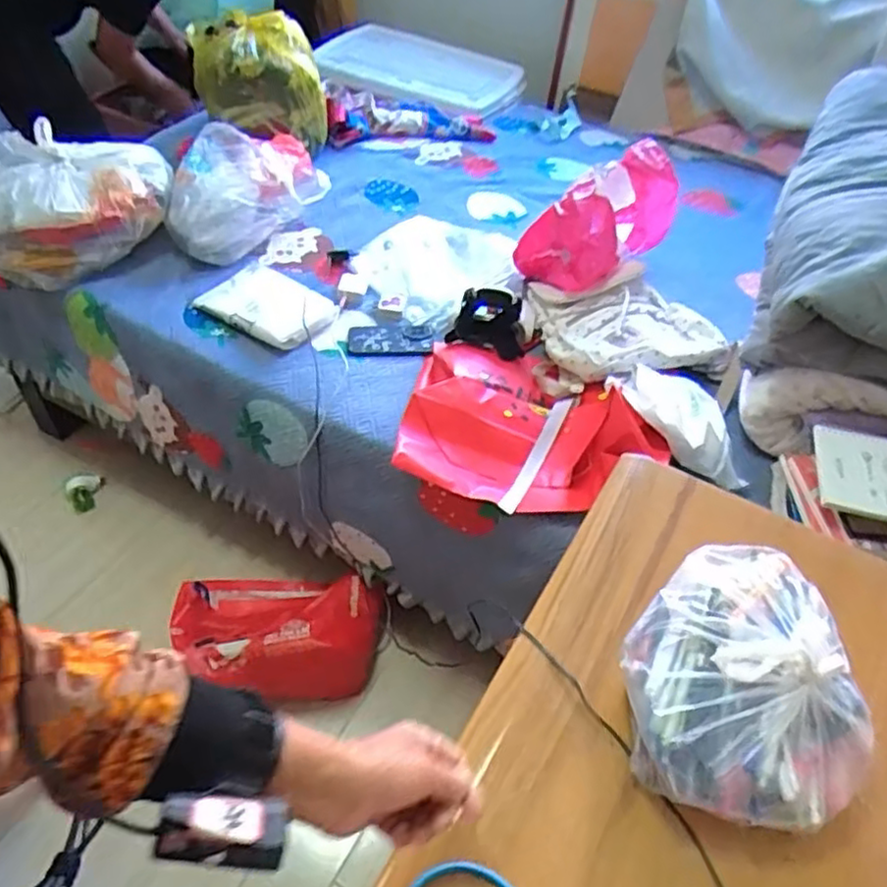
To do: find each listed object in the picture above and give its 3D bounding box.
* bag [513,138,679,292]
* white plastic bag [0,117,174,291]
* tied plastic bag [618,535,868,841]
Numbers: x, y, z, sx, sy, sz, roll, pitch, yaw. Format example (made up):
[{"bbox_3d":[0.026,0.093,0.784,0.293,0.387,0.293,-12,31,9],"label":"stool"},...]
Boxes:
[{"bbox_3d":[0.315,-0.462,1.457,0.207,0.257,0.309,37,54,27],"label":"bag"},{"bbox_3d":[-0.732,-0.464,1.385,0.381,0.231,0.245,-10,48,-14],"label":"white plastic bag"},{"bbox_3d":[0.254,0.191,0.605,0.192,0.124,0.235,7,46,2],"label":"tied plastic bag"}]

